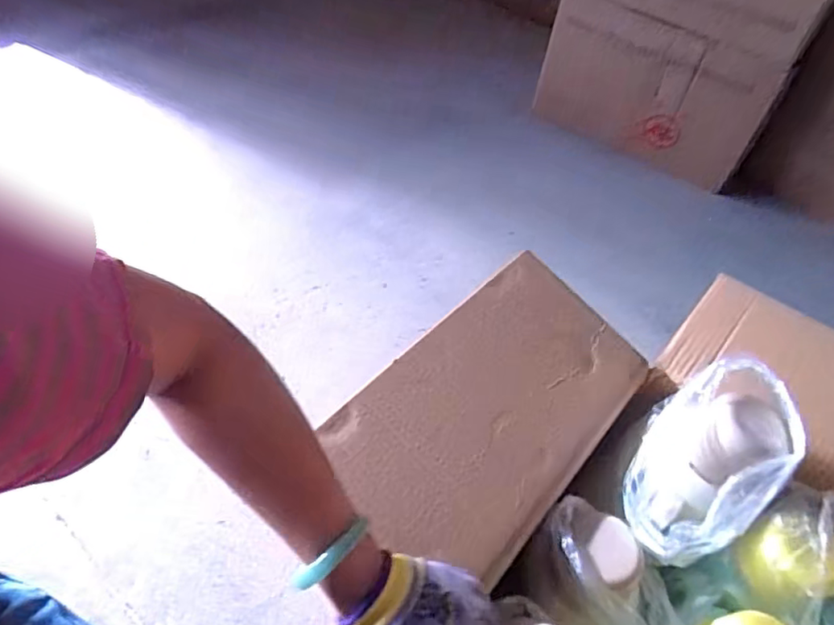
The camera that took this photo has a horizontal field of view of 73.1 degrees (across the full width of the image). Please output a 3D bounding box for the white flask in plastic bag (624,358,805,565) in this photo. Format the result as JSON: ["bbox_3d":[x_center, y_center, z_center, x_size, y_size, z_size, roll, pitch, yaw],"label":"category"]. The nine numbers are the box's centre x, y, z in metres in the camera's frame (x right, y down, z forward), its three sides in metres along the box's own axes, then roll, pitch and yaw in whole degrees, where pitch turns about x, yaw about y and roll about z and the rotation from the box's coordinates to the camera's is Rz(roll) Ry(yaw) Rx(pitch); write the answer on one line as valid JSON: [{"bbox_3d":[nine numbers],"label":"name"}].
[{"bbox_3d":[0.293,0.149,0.582,0.153,0.100,0.215,21,70,50],"label":"white flask in plastic bag"}]

